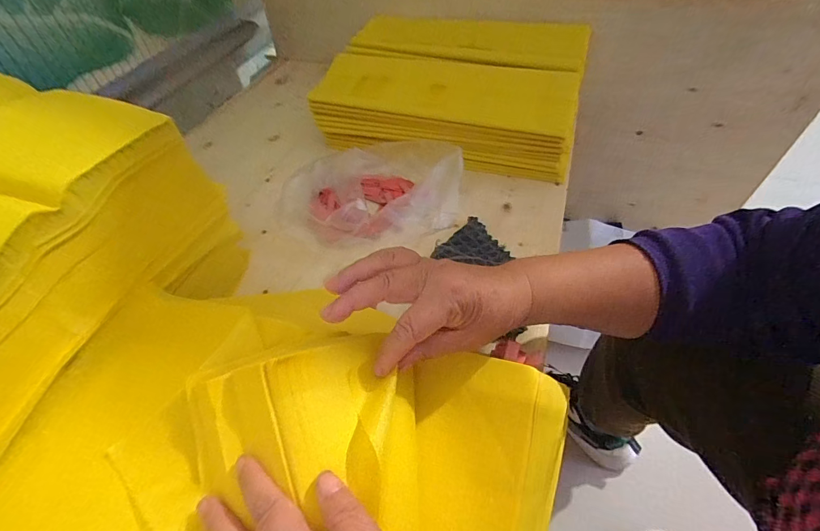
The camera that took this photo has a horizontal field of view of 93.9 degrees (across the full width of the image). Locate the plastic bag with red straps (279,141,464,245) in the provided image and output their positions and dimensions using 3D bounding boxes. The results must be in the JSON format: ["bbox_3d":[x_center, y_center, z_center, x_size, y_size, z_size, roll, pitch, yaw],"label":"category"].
[{"bbox_3d":[-0.043,-0.092,0.487,0.208,0.068,0.156,5,51,7],"label":"plastic bag with red straps"}]

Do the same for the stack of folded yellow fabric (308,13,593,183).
[{"bbox_3d":[0.061,-0.263,0.583,0.360,0.127,0.212,12,53,12],"label":"stack of folded yellow fabric"}]

